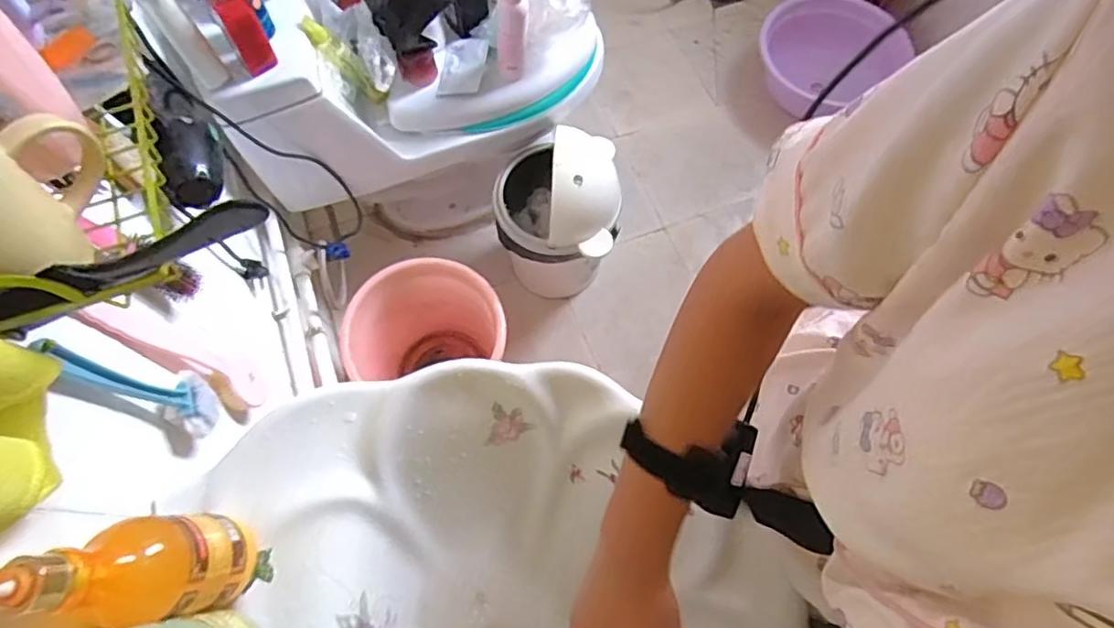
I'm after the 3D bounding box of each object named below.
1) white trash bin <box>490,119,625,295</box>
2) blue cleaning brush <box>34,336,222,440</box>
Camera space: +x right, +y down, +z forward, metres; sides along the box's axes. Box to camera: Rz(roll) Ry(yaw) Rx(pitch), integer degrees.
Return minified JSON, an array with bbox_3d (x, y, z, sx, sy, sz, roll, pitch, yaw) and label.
[{"bbox_3d":[0.000,-0.218,1.345,0.252,0.384,0.267,8,68,2],"label":"white trash bin"},{"bbox_3d":[-0.350,0.065,0.532,0.044,0.174,0.048,34,72,12],"label":"blue cleaning brush"}]

